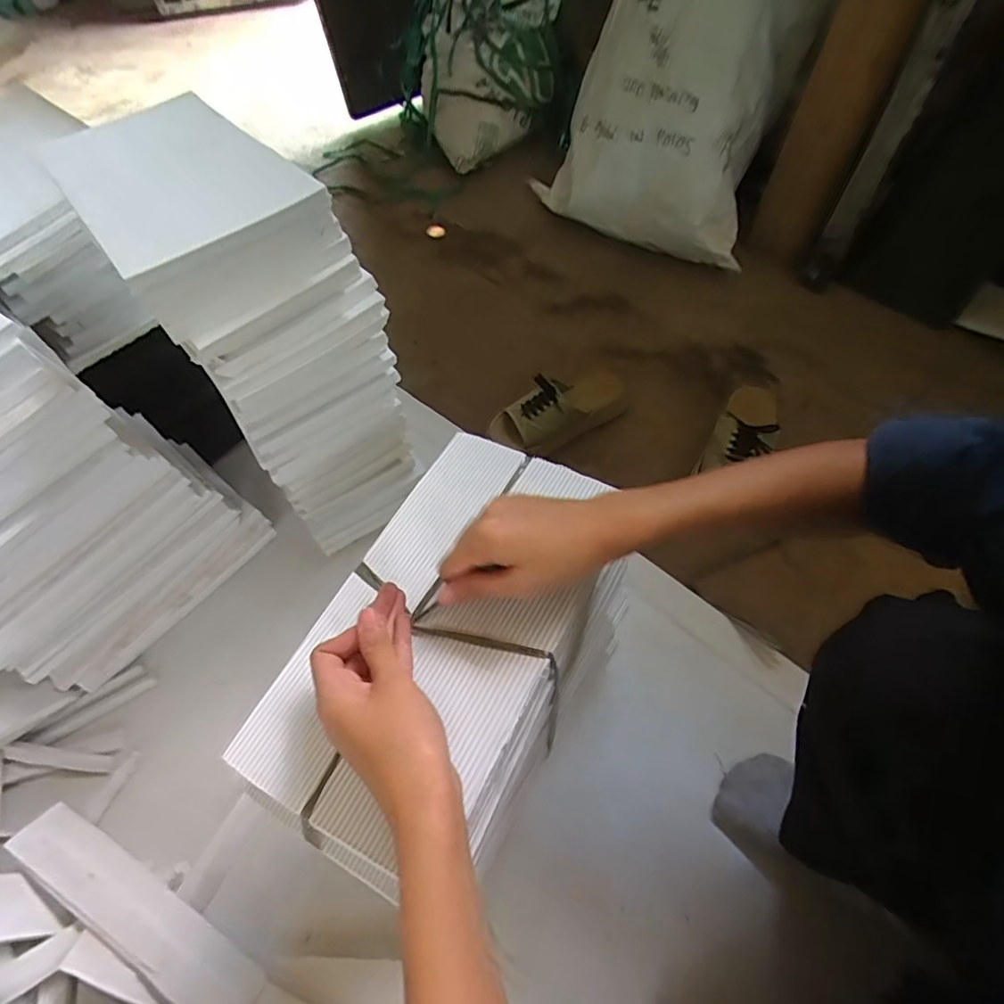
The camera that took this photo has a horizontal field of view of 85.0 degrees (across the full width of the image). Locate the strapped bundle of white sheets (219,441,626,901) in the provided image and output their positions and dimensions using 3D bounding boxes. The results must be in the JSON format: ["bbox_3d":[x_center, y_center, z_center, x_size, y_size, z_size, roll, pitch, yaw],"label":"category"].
[{"bbox_3d":[-0.028,0.085,0.372,0.174,0.041,0.285,24,62,17],"label":"strapped bundle of white sheets"}]

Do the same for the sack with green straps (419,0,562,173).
[{"bbox_3d":[-0.032,-1.125,1.387,0.417,0.318,0.504,-1,58,3],"label":"sack with green straps"}]

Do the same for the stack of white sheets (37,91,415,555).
[{"bbox_3d":[-0.239,-0.157,0.587,0.154,0.378,0.237,-35,62,-17],"label":"stack of white sheets"}]

